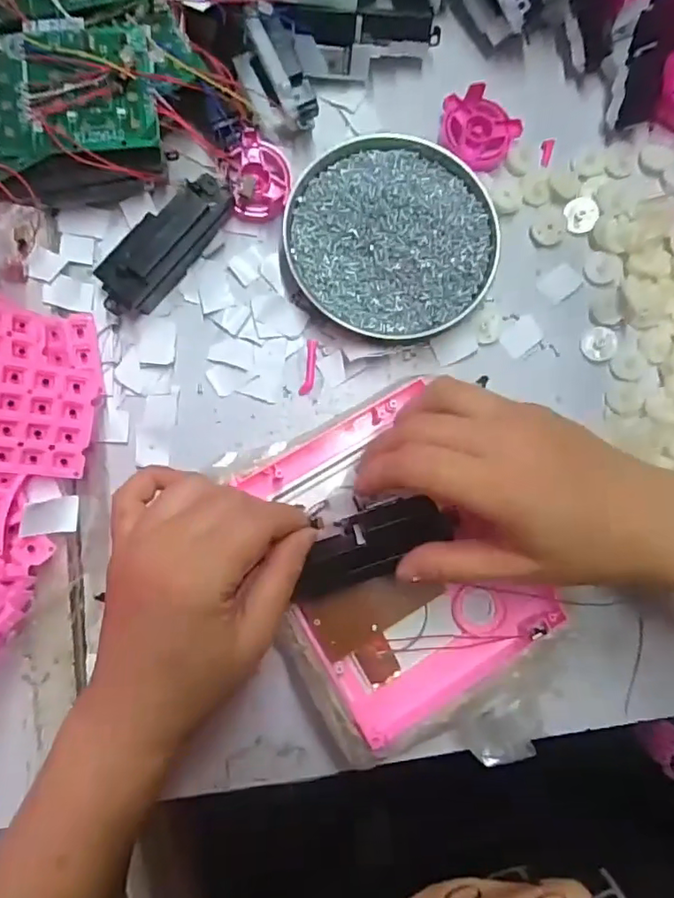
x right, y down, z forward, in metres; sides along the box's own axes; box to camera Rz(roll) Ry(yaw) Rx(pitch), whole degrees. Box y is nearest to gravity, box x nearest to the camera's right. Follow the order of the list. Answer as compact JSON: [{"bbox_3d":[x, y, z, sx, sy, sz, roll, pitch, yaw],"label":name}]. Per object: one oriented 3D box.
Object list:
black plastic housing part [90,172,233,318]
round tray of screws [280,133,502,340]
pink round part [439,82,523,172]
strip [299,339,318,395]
[{"bbox_3d":[-0.106,-0.126,0.351,0.029,0.035,0.100,44,82,2],"label":"black plastic housing part"},{"bbox_3d":[0.035,-0.139,0.369,0.134,0.027,0.130,0,83,-4],"label":"round tray of screws"},{"bbox_3d":[0.095,-0.216,0.387,0.051,0.019,0.051,0,93,-6],"label":"pink round part"},{"bbox_3d":[-0.018,-0.053,0.367,0.008,0.004,0.036,10,83,-3],"label":"strip"}]

